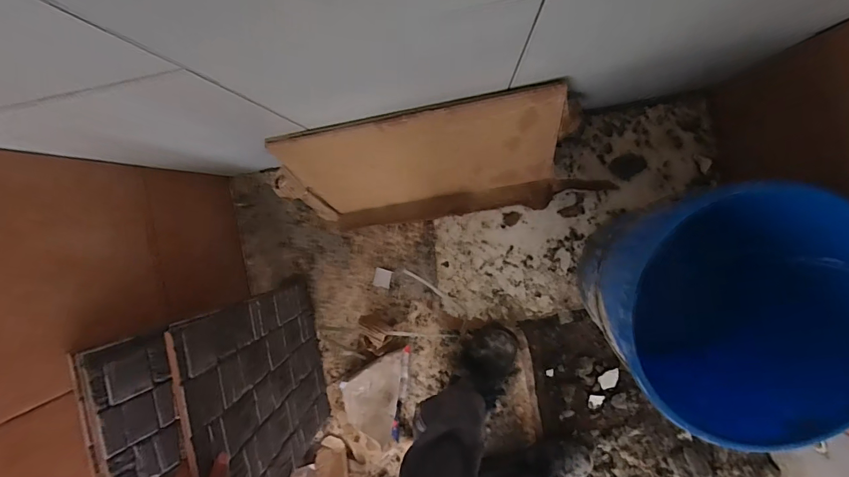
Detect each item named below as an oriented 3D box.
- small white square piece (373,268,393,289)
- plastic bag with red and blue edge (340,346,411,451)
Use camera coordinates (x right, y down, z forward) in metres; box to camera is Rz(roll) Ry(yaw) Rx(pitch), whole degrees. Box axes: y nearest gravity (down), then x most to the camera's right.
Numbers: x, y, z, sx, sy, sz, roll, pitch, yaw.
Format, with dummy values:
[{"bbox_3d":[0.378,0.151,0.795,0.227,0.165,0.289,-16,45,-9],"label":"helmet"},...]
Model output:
[{"bbox_3d":[-0.091,0.087,0.912,0.037,0.004,0.040,13,95,4],"label":"small white square piece"},{"bbox_3d":[-0.110,0.336,0.905,0.139,0.050,0.214,8,95,4],"label":"plastic bag with red and blue edge"}]

